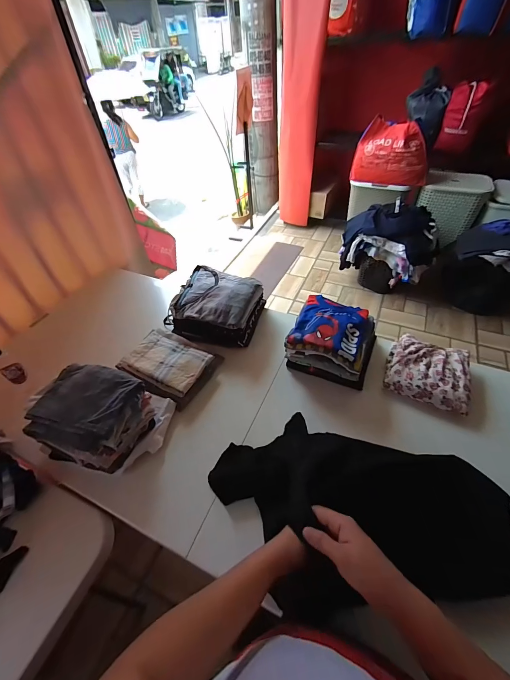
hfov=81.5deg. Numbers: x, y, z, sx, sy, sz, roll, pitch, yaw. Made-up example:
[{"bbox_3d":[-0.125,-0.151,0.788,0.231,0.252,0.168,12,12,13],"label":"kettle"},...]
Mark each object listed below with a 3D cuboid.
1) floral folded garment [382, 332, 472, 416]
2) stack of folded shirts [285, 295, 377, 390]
[{"bbox_3d":[0.473,0.078,0.808,0.198,0.056,0.187,19,52,19],"label":"floral folded garment"},{"bbox_3d":[0.225,-0.003,0.850,0.217,0.150,0.209,17,51,18],"label":"stack of folded shirts"}]

